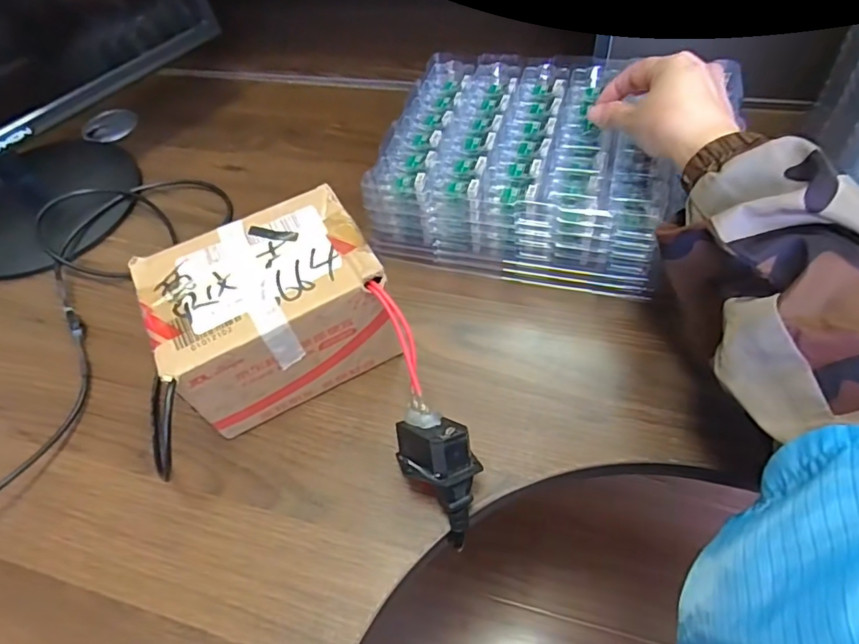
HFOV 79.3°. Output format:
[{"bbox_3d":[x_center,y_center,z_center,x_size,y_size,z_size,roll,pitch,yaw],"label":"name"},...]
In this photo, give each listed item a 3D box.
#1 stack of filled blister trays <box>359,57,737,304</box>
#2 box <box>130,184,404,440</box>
[{"bbox_3d":[0.085,-0.136,0.454,0.230,0.080,0.202,14,57,14],"label":"stack of filled blister trays"},{"bbox_3d":[-0.108,-0.006,0.369,0.139,0.097,0.103,-26,55,-10],"label":"box"}]

